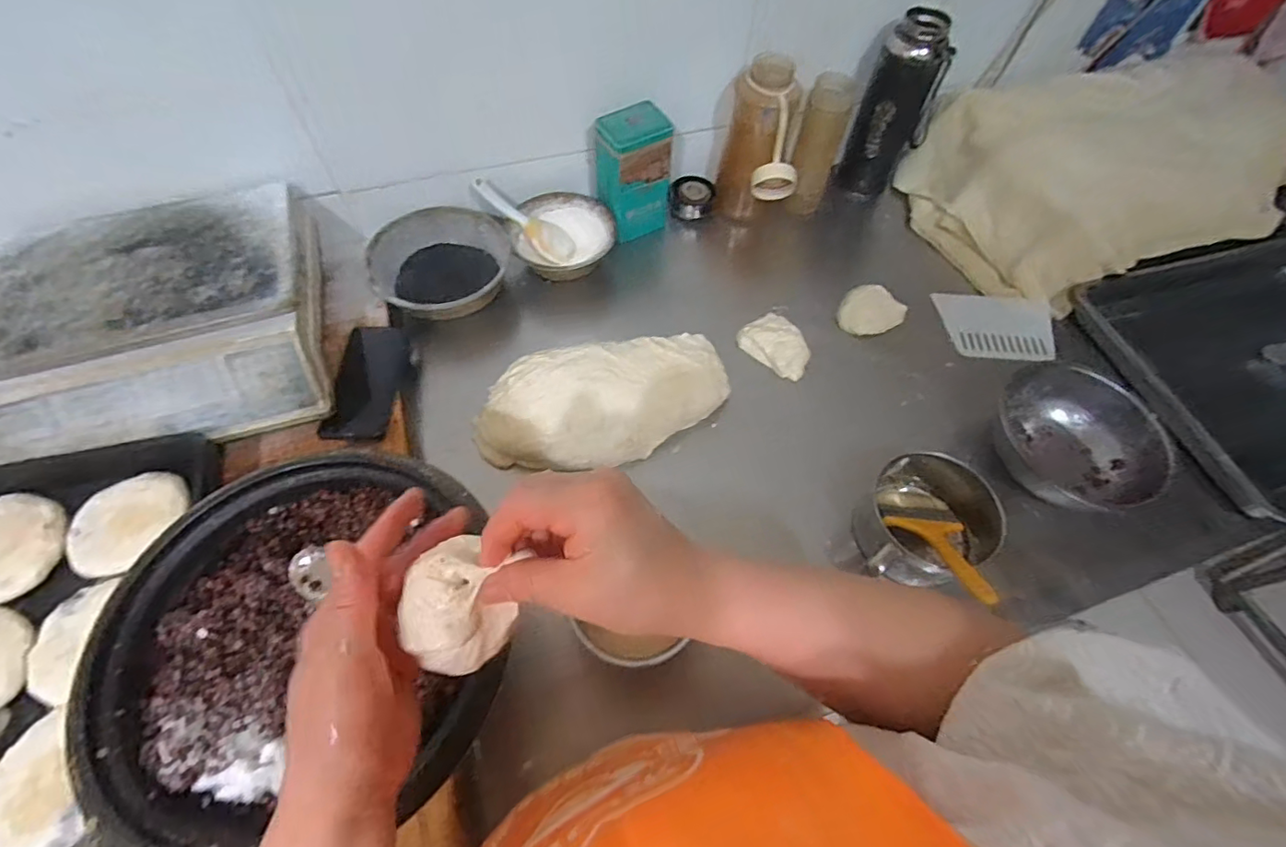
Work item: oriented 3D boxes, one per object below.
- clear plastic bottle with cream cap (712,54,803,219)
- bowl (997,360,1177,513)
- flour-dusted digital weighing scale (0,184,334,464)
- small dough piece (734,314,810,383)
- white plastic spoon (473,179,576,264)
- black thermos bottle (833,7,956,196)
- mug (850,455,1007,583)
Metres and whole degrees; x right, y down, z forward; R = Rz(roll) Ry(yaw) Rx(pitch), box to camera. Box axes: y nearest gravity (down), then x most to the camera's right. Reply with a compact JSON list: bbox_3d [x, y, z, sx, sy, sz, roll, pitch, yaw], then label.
[{"bbox_3d":[0.167,-0.384,0.788,0.107,0.217,0.093,8,60,3],"label":"clear plastic bottle with cream cap"},{"bbox_3d":[0.518,0.015,0.669,0.166,0.070,0.190,-14,61,-9],"label":"bowl"},{"bbox_3d":[-0.538,-0.113,0.618,0.306,0.091,0.287,-16,61,-11],"label":"flour-dusted digital weighing scale"},{"bbox_3d":[0.183,-0.107,0.745,0.066,0.028,0.099,-36,67,-20],"label":"small dough piece"},{"bbox_3d":[-0.166,-0.291,0.786,0.159,0.018,0.050,34,59,-21],"label":"white plastic spoon"},{"bbox_3d":[0.355,-0.455,0.818,0.087,0.253,0.088,-19,62,-12],"label":"black thermos bottle"},{"bbox_3d":[0.307,0.110,0.616,0.173,0.091,0.124,-18,62,-12],"label":"mug"}]

